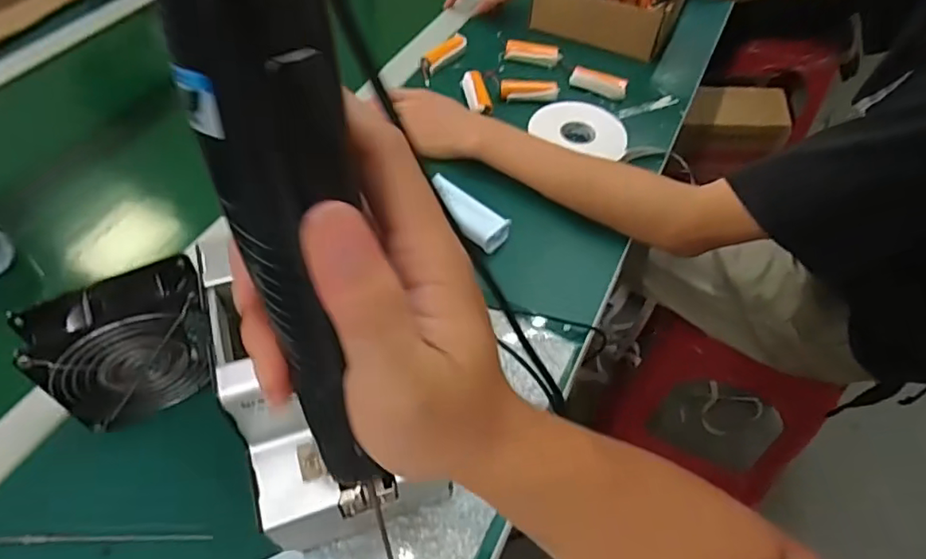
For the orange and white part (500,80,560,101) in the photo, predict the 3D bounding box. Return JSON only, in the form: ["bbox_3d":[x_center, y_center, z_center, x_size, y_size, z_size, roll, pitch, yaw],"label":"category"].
[{"bbox_3d":[0.086,-0.243,0.738,0.074,0.022,0.026,7,52,4],"label":"orange and white part"}]

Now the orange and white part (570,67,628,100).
[{"bbox_3d":[0.182,-0.263,0.760,0.075,0.017,0.026,18,54,12],"label":"orange and white part"}]

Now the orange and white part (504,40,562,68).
[{"bbox_3d":[0.098,-0.316,0.795,0.076,0.016,0.031,10,52,5],"label":"orange and white part"}]

